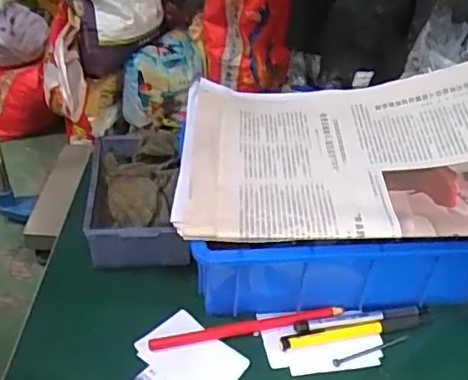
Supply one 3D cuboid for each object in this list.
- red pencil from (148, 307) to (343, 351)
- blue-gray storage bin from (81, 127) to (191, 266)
[{"bbox_3d":[0.012,0.113,0.466,0.163,0.006,0.012,-7,40,-13],"label":"red pencil"},{"bbox_3d":[-0.095,0.003,0.544,0.088,0.060,0.157,-3,41,-7],"label":"blue-gray storage bin"}]

